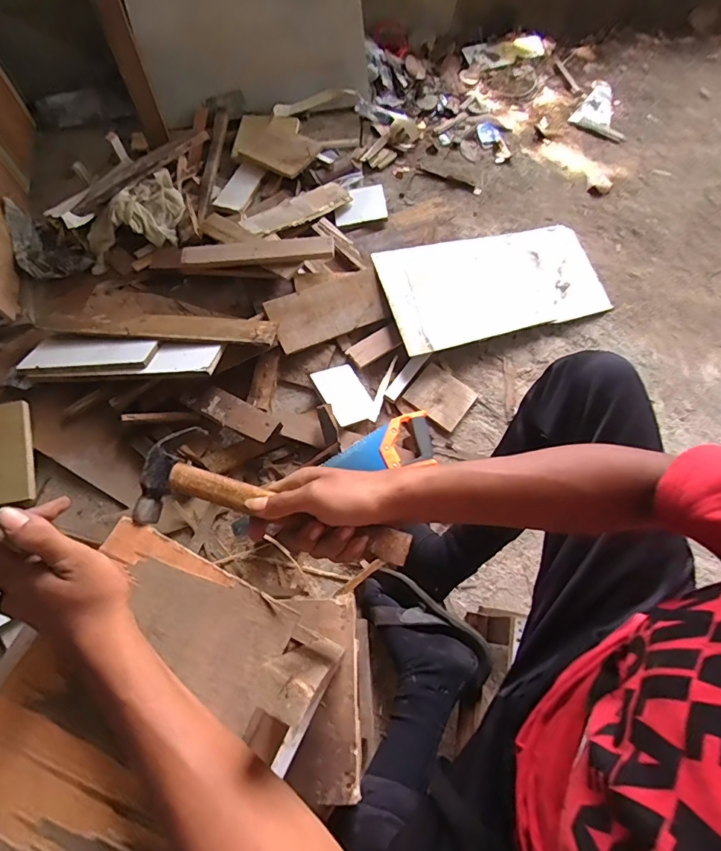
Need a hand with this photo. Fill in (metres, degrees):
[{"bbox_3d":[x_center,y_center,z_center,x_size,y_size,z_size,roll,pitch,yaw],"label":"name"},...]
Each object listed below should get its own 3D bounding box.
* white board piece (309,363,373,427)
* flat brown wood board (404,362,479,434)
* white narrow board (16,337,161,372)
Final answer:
[{"bbox_3d":[-0.031,-0.066,0.947,0.098,0.009,0.129,-24,80,-33],"label":"white board piece"},{"bbox_3d":[0.180,-0.067,1.000,0.131,0.012,0.112,38,73,3],"label":"flat brown wood board"},{"bbox_3d":[-0.570,-0.149,0.941,0.284,0.014,0.081,2,63,7],"label":"white narrow board"}]

